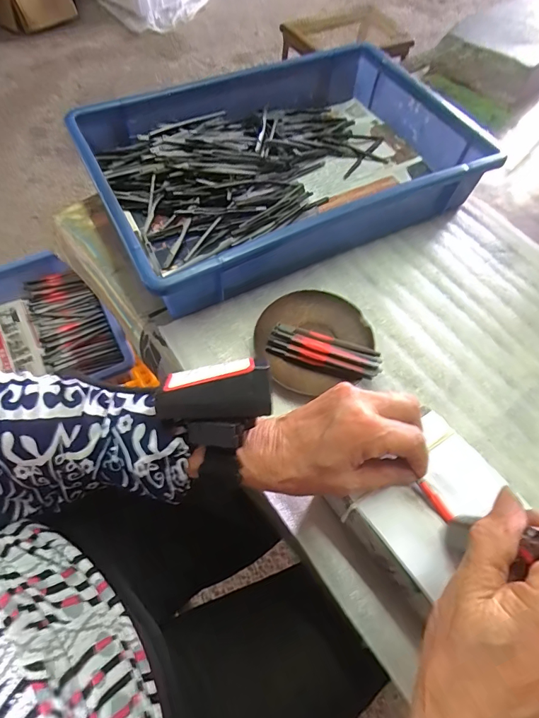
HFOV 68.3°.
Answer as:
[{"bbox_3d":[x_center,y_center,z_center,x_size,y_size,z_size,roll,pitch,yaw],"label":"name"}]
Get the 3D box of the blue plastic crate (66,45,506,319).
[{"bbox_3d":[0.017,-0.238,0.476,0.422,0.078,0.280,-26,67,-14],"label":"blue plastic crate"}]

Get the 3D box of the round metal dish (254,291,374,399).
[{"bbox_3d":[0.044,-0.020,0.394,0.106,0.021,0.105,1,63,-2],"label":"round metal dish"}]

